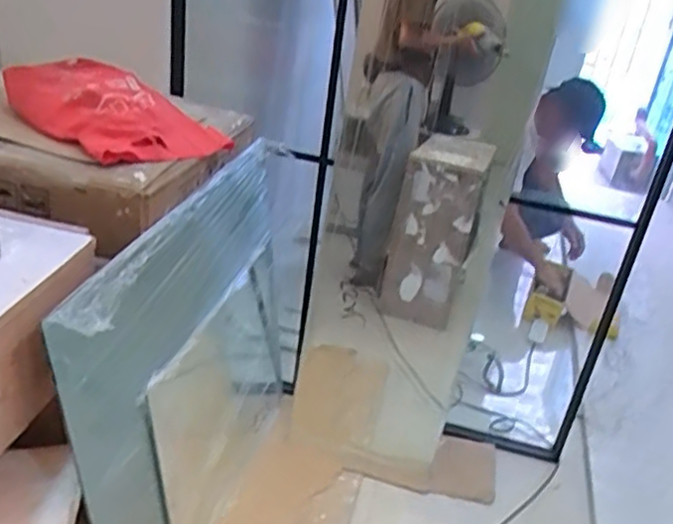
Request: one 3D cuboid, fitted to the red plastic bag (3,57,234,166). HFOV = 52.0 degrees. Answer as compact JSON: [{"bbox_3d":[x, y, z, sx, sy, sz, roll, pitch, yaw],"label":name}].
[{"bbox_3d":[-0.438,-0.306,1.380,0.345,0.114,0.287,24,33,26],"label":"red plastic bag"}]

